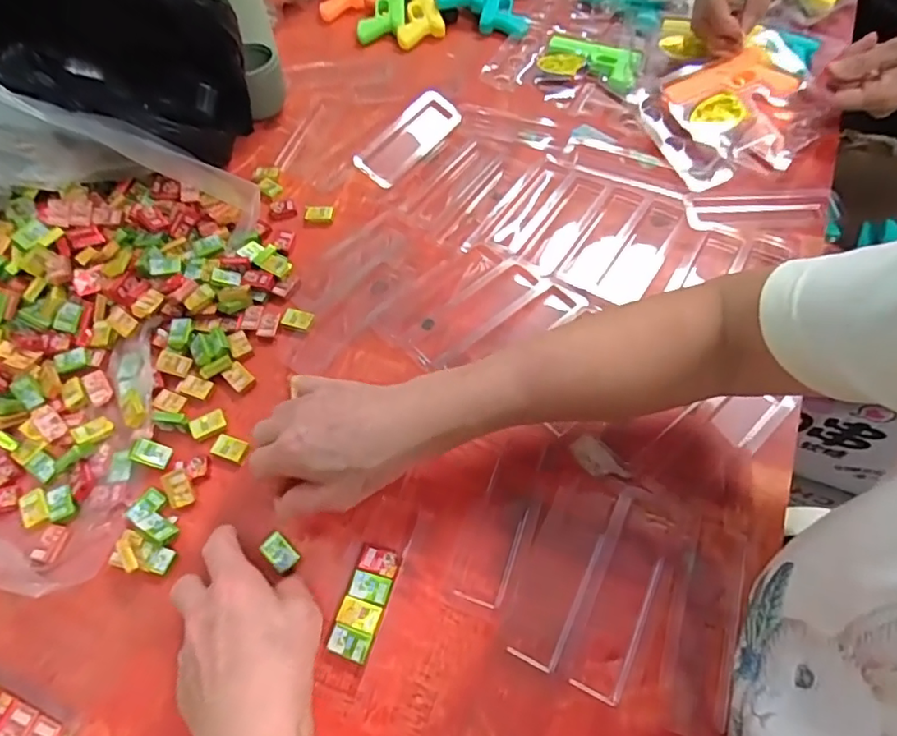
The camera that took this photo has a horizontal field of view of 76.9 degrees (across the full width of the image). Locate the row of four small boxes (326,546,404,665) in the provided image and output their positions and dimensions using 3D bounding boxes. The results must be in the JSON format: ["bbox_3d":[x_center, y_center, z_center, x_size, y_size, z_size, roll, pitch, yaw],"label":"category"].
[{"bbox_3d":[-0.054,0.150,0.367,0.028,0.010,0.070,13,61,11],"label":"row of four small boxes"}]

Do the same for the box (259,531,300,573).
[{"bbox_3d":[-0.115,0.126,0.386,0.026,0.009,0.017,38,68,23],"label":"box"}]

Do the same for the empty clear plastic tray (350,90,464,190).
[{"bbox_3d":[-0.047,-0.246,0.596,0.055,0.025,0.130,33,66,21],"label":"empty clear plastic tray"}]

